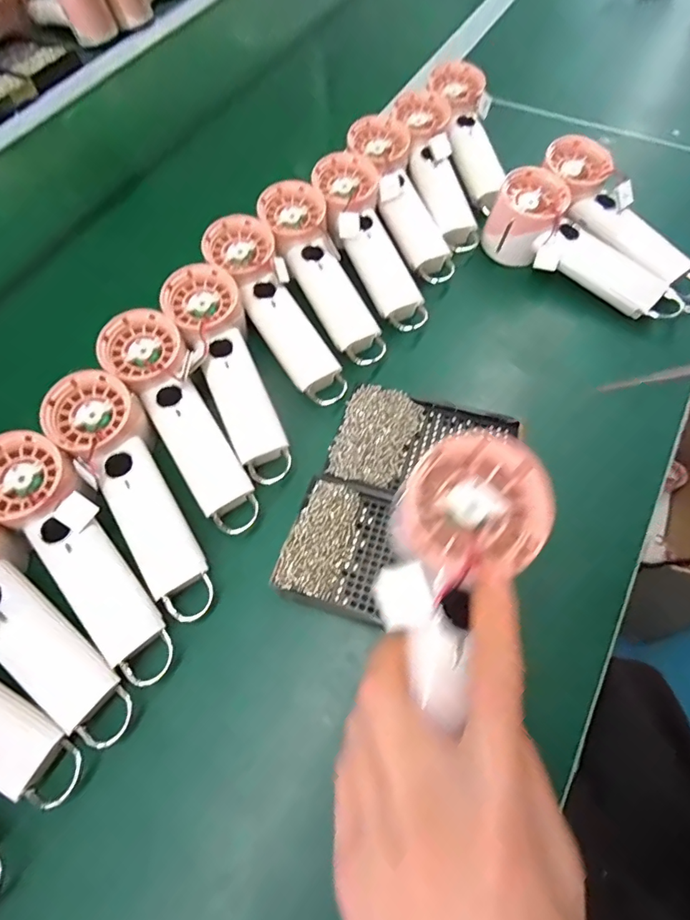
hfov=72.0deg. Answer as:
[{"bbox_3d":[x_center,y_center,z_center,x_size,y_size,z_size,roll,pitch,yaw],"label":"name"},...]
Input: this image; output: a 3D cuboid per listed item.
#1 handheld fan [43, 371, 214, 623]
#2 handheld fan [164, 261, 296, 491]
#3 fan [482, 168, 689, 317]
[{"bbox_3d":[-0.152,0.023,0.348,0.057,0.029,0.193,-30,81,-13],"label":"handheld fan"},{"bbox_3d":[-0.092,-0.073,0.382,0.060,0.029,0.195,-21,79,-9],"label":"handheld fan"},{"bbox_3d":[0.218,-0.200,0.436,0.181,0.052,0.065,33,69,17],"label":"fan"}]

